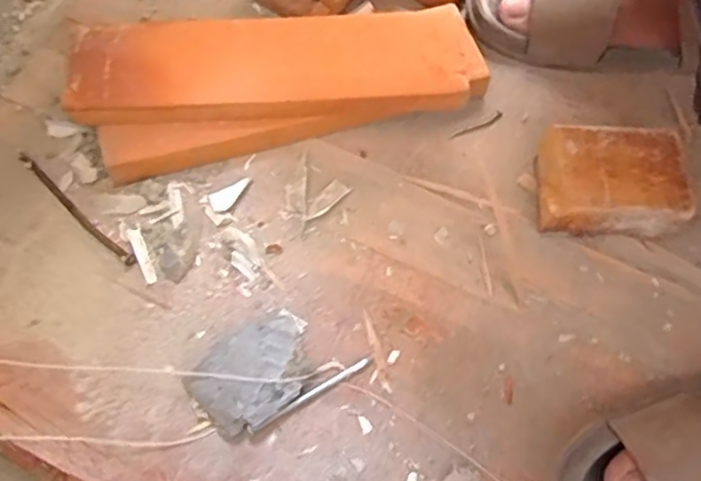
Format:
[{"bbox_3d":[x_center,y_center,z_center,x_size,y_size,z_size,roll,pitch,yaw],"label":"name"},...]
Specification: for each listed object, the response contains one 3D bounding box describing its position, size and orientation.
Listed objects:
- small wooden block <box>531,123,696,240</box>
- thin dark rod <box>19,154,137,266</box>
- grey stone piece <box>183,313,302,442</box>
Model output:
[{"bbox_3d":[0.145,-0.032,0.360,0.074,0.038,0.055,6,69,1],"label":"small wooden block"},{"bbox_3d":[-0.157,-0.019,0.362,0.096,0.008,0.007,40,73,13],"label":"thin dark rod"},{"bbox_3d":[-0.048,0.068,0.324,0.059,0.019,0.041,-37,74,-14],"label":"grey stone piece"}]

